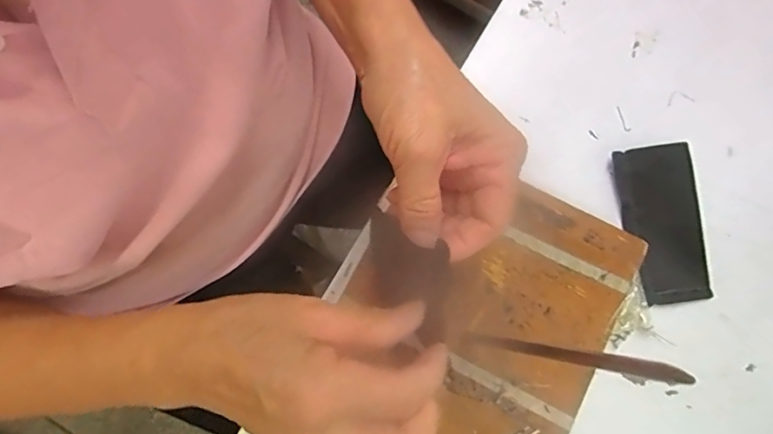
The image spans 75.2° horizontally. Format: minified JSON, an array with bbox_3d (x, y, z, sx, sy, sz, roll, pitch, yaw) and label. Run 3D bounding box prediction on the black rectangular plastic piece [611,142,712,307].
[{"bbox_3d":[0.202,0.005,0.366,0.054,0.008,0.113,-8,82,0],"label":"black rectangular plastic piece"}]

